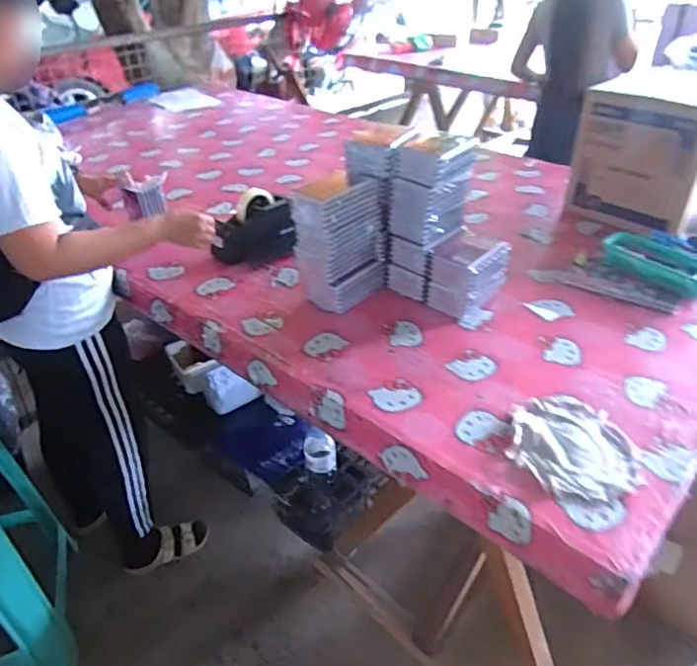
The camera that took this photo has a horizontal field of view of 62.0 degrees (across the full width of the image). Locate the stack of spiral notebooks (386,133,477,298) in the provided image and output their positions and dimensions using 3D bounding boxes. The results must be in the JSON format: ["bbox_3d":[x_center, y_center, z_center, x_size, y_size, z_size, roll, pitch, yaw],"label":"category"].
[{"bbox_3d":[0.157,-0.228,1.135,0.119,0.315,0.131,24,42,30],"label":"stack of spiral notebooks"}]

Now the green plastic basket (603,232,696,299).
[{"bbox_3d":[0.645,-0.145,1.205,0.226,0.051,0.106,25,40,34],"label":"green plastic basket"}]

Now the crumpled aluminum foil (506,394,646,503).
[{"bbox_3d":[0.313,0.155,0.823,0.165,0.018,0.190,-4,33,-7],"label":"crumpled aluminum foil"}]

